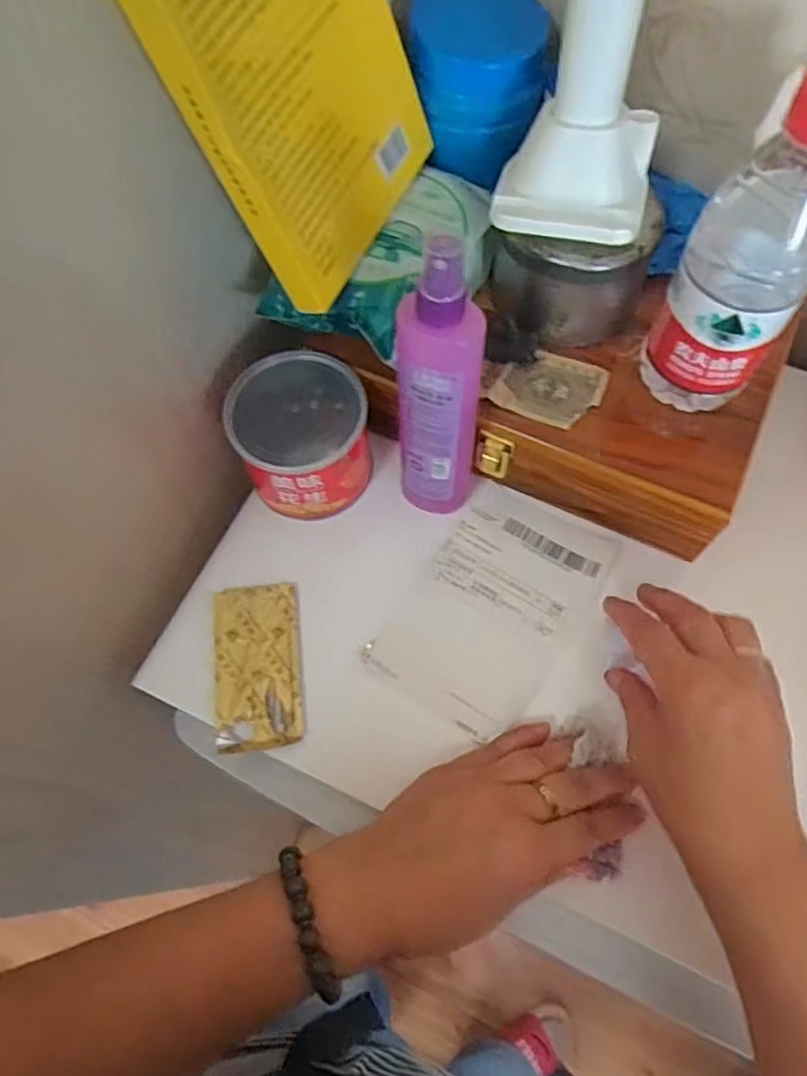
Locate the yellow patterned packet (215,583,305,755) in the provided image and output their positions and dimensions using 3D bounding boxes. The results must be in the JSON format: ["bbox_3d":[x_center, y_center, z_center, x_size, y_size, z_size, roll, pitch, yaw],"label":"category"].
[{"bbox_3d":[-0.088,0.077,0.409,0.052,0.009,0.099,-6,65,-1],"label":"yellow patterned packet"}]

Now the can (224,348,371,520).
[{"bbox_3d":[-0.066,-0.070,0.432,0.086,0.069,0.092,-29,68,-11],"label":"can"}]

